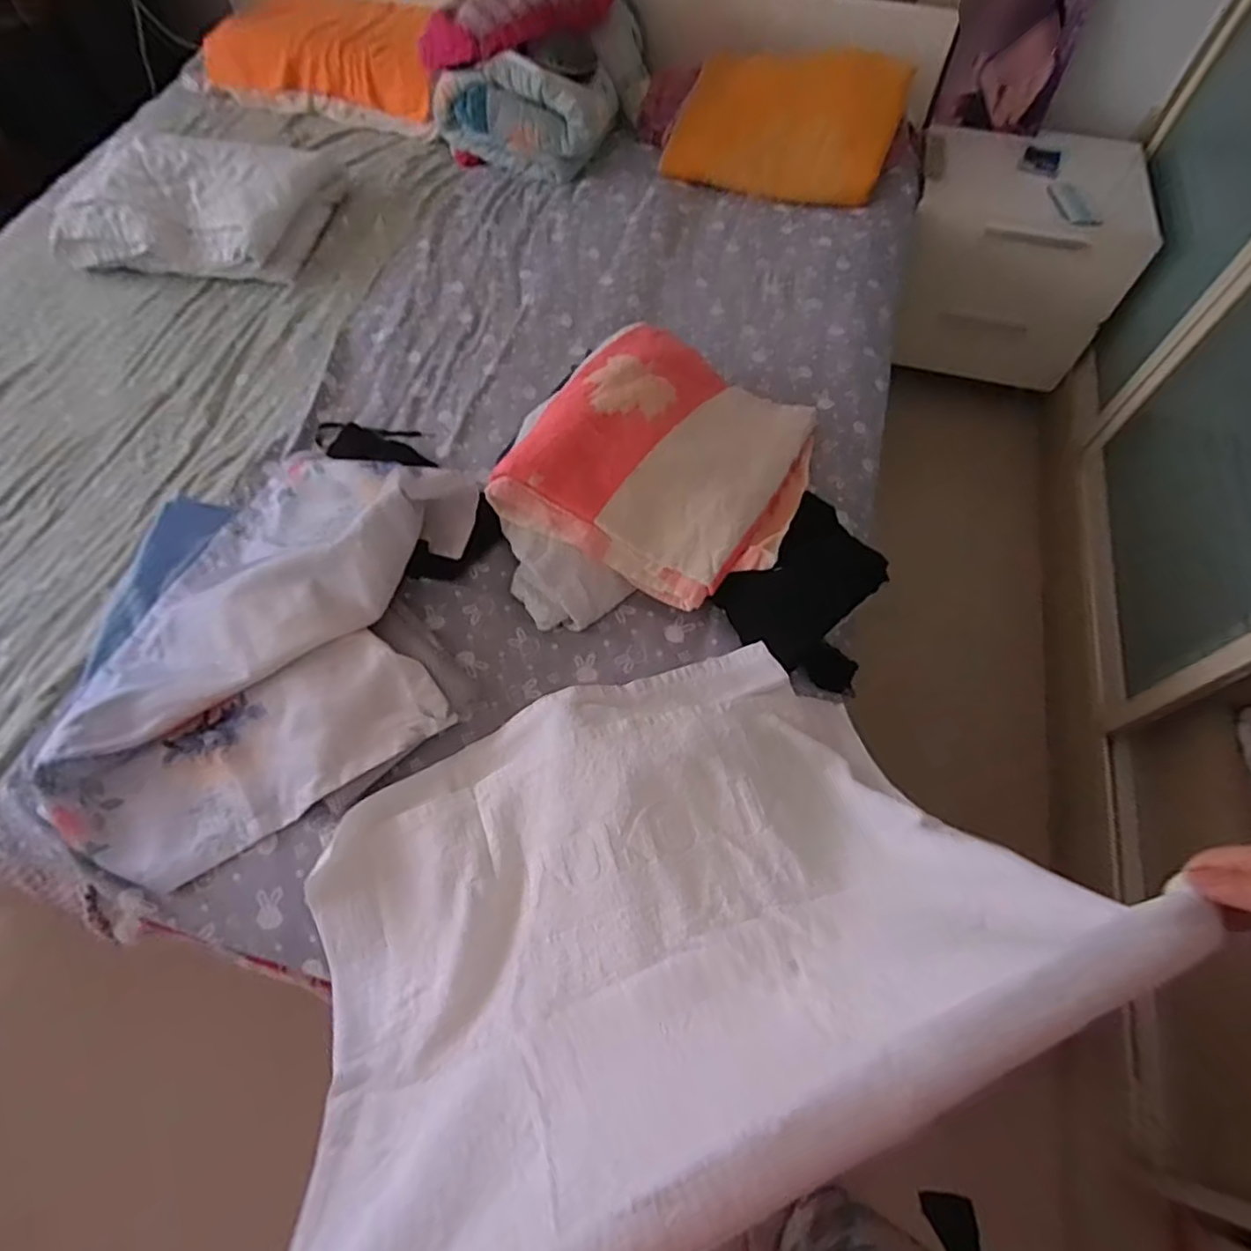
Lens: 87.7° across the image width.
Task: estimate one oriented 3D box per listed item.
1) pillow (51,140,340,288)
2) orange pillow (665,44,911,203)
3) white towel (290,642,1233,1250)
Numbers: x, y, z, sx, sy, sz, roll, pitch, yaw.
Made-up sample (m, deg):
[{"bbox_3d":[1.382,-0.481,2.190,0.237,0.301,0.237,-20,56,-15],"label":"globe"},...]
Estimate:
[{"bbox_3d":[-0.860,-0.869,1.327,0.457,0.105,0.364,2,63,-1],"label":"pillow"},{"bbox_3d":[0.362,-1.142,1.470,0.480,0.192,0.325,24,64,10],"label":"orange pillow"},{"bbox_3d":[0.014,0.222,0.615,0.667,0.359,0.440,-19,65,-12],"label":"white towel"}]

